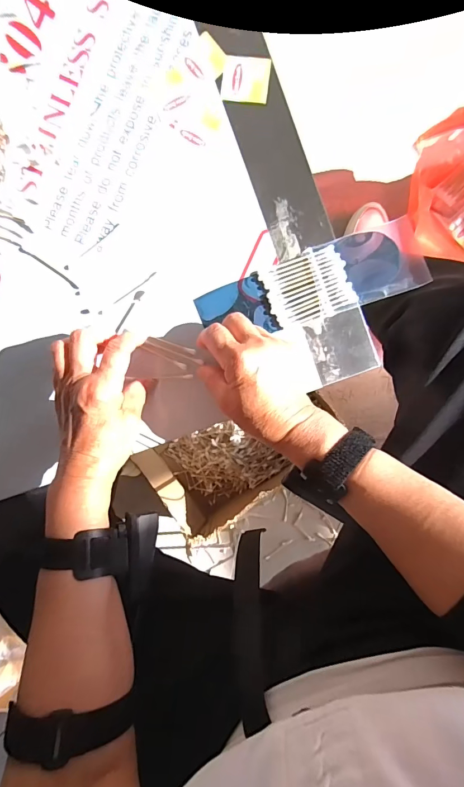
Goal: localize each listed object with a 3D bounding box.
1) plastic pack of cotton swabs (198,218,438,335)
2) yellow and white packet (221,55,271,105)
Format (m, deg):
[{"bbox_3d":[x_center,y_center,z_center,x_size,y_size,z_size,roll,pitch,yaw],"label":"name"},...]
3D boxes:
[{"bbox_3d":[0.074,-0.102,0.361,0.211,0.007,0.063,-16,92,5],"label":"plastic pack of cotton swabs"},{"bbox_3d":[0.013,-0.297,0.358,0.044,0.004,0.040,7,94,4],"label":"yellow and white packet"}]

